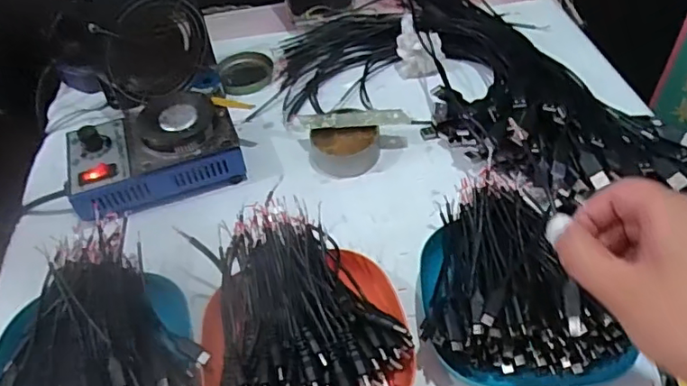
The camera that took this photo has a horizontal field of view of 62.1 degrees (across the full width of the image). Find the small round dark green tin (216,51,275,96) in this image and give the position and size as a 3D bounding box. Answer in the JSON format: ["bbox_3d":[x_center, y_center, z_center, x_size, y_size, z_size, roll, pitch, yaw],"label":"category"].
[{"bbox_3d":[-0.108,-0.133,0.642,0.060,0.018,0.063,-3,49,3],"label":"small round dark green tin"}]

